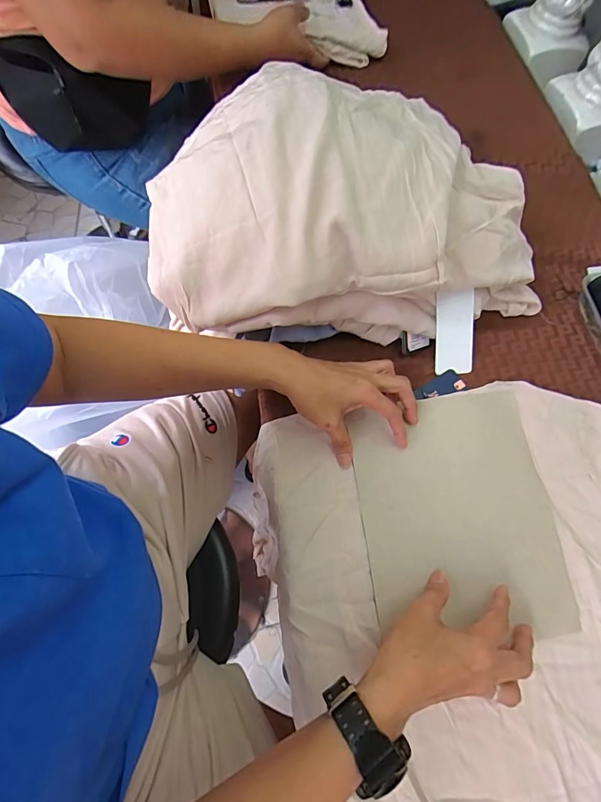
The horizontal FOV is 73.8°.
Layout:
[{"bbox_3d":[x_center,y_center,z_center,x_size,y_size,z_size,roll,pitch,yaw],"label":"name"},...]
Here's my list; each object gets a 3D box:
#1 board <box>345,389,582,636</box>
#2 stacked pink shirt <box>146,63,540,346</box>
[{"bbox_3d":[0.166,0.113,0.427,0.201,0.009,0.240,-5,71,-4],"label":"board"},{"bbox_3d":[0.055,-0.217,0.457,0.437,0.163,0.272,-8,70,-7],"label":"stacked pink shirt"}]

